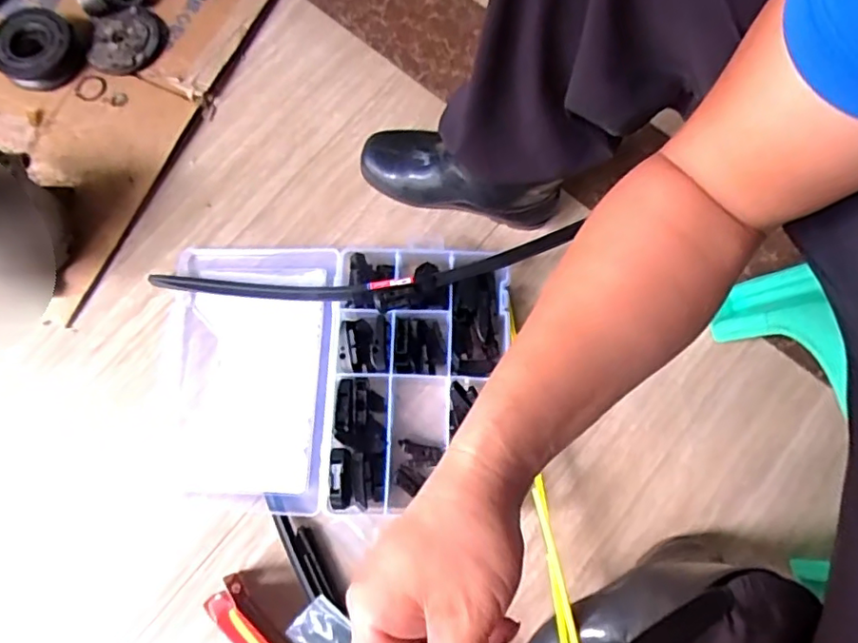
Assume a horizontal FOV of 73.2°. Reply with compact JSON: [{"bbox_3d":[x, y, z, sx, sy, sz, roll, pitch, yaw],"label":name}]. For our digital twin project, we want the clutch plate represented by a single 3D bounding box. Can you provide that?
[{"bbox_3d":[-0.397,-0.368,0.754,0.101,0.016,0.090,-27,79,-5],"label":"clutch plate"}]

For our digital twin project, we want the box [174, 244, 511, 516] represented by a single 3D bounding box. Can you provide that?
[{"bbox_3d":[-0.110,0.060,0.665,0.396,0.048,0.302,3,79,1],"label":"box"}]

